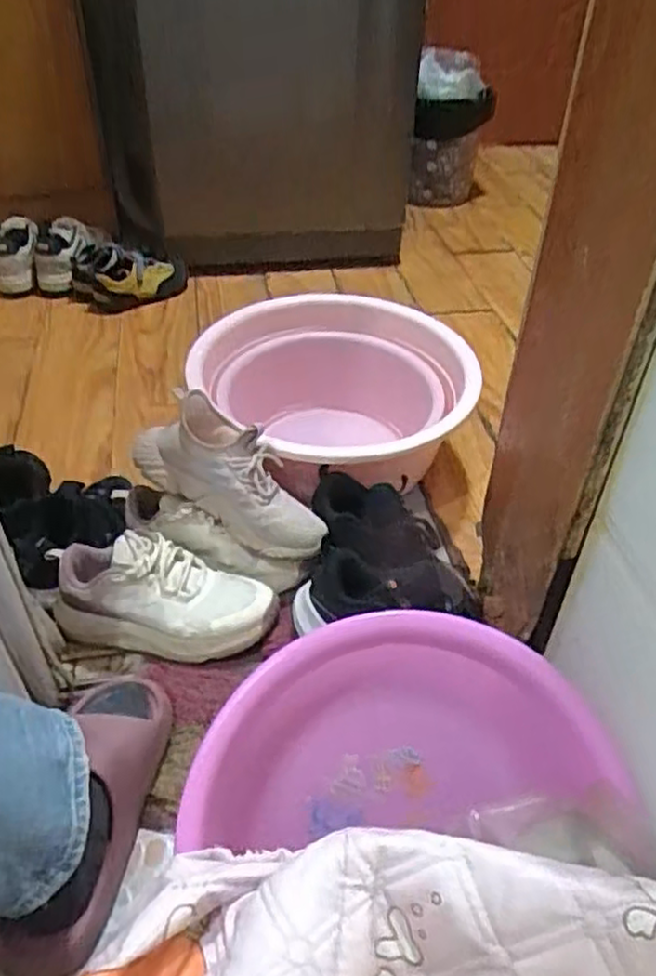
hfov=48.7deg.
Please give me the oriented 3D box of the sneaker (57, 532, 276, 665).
[{"bbox_3d":[-0.186,0.122,0.805,0.250,0.087,0.098,7,43,7],"label":"sneaker"}]

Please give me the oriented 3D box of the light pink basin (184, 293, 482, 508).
[{"bbox_3d":[0.022,-0.116,1.046,0.348,0.183,0.368,0,42,0],"label":"light pink basin"}]

